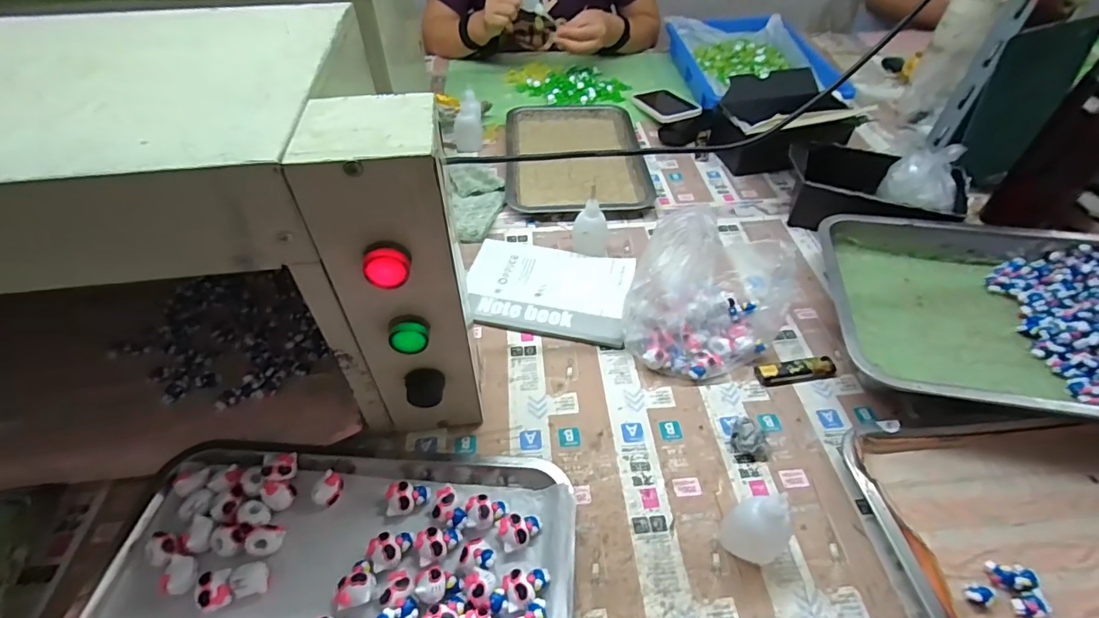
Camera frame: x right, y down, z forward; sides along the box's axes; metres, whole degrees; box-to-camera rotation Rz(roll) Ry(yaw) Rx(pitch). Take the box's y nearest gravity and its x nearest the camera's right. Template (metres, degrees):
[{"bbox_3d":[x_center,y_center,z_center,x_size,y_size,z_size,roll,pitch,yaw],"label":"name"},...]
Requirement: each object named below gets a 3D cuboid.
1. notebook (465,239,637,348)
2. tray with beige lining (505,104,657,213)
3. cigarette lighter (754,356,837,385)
[{"bbox_3d":[-0.002,-0.027,0.600,0.190,0.012,0.142,8,48,8],"label":"notebook"},{"bbox_3d":[0.038,-0.252,0.805,0.211,0.023,0.290,-3,48,-2],"label":"tray with beige lining"},{"bbox_3d":[0.255,0.063,0.520,0.080,0.015,0.019,-8,48,-7],"label":"cigarette lighter"}]

